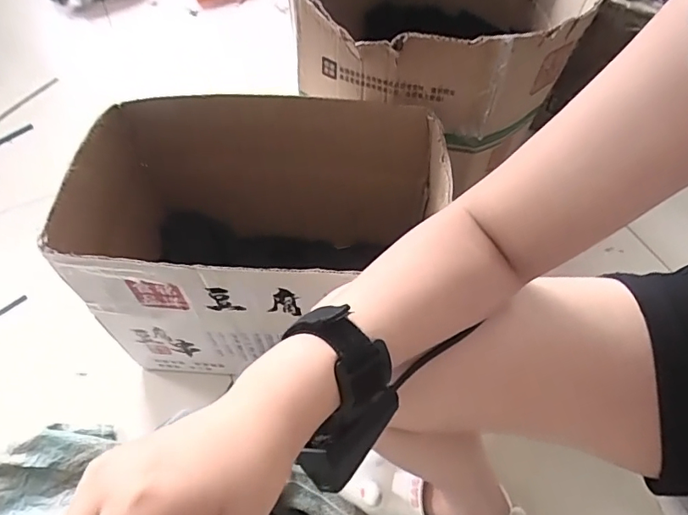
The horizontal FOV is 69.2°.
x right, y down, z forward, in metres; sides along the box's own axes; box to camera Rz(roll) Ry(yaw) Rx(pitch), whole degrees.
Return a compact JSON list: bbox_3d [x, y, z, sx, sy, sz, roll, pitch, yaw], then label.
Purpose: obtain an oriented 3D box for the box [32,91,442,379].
[{"bbox_3d":[-0.123,-0.025,0.722,0.482,0.294,0.272,2,56,3],"label":"box"}]

